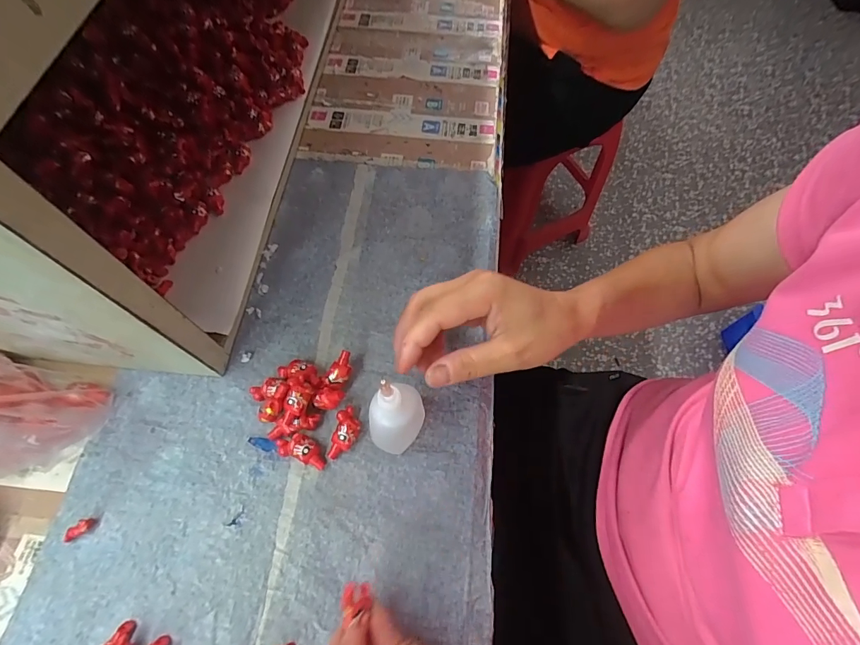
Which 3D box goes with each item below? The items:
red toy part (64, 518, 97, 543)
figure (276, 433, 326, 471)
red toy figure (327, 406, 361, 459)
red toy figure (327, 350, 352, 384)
[{"bbox_3d":[-0.240,0.141,0.281,0.019,0.005,0.008,-35,71,-18],"label":"red toy part"},{"bbox_3d":[-0.094,0.093,0.304,0.037,0.013,0.018,17,65,6],"label":"figure"},{"bbox_3d":[-0.063,0.083,0.309,0.018,0.014,0.038,10,65,3],"label":"red toy figure"},{"bbox_3d":[-0.070,0.038,0.328,0.016,0.019,0.026,23,66,9],"label":"red toy figure"}]

